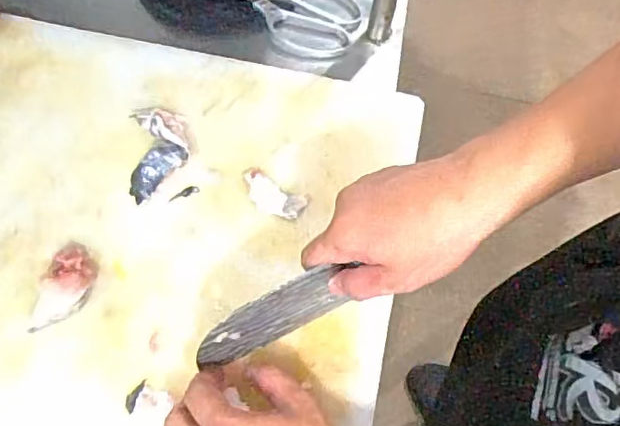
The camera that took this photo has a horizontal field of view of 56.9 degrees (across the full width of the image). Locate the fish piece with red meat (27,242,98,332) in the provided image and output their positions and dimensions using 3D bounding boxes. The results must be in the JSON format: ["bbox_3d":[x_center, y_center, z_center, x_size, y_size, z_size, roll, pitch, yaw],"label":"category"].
[{"bbox_3d":[-0.208,0.058,0.470,0.049,0.027,0.071,37,70,12],"label":"fish piece with red meat"}]

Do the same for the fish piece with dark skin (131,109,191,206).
[{"bbox_3d":[-0.137,-0.055,0.525,0.052,0.016,0.089,0,67,-2],"label":"fish piece with dark skin"}]

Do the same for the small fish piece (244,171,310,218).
[{"bbox_3d":[-0.033,-0.017,0.512,0.059,0.014,0.029,27,69,9],"label":"small fish piece"}]

